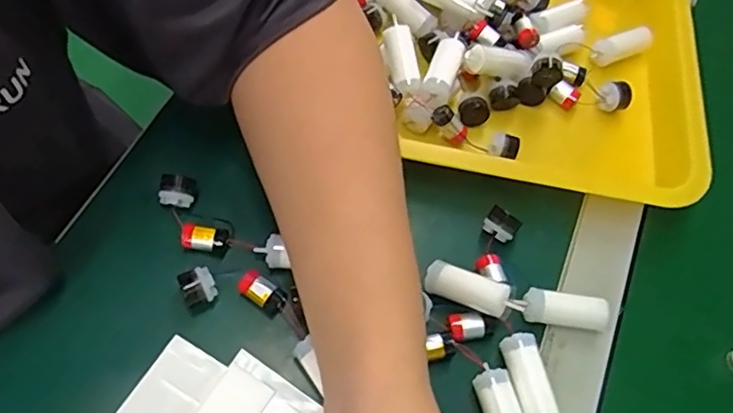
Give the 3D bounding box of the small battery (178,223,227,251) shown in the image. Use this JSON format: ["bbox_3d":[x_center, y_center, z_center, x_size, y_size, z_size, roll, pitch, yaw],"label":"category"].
[{"bbox_3d":[-0.100,0.020,0.363,0.031,0.014,0.012,12,65,4],"label":"small battery"}]

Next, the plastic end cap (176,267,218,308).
[{"bbox_3d":[-0.098,0.048,0.346,0.020,0.018,0.019,-17,67,-9],"label":"plastic end cap"}]

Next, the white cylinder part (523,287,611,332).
[{"bbox_3d":[0.123,0.065,0.367,0.051,0.017,0.018,8,65,2],"label":"white cylinder part"}]

